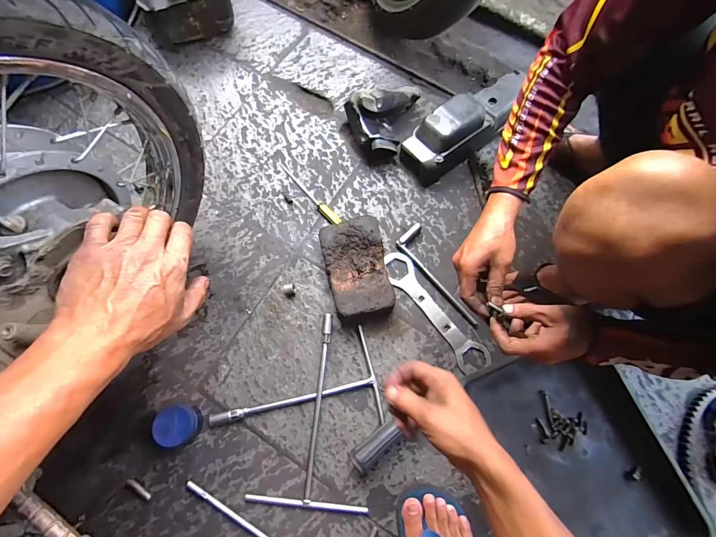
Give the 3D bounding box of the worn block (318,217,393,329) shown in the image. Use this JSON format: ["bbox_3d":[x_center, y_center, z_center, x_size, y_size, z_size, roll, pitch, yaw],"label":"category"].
[{"bbox_3d":[-0.003,0.005,0.636,0.114,0.059,0.185,-10,75,-3],"label":"worn block"}]

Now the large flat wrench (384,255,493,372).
[{"bbox_3d":[0.139,0.077,0.639,0.055,0.013,0.264,-36,78,-9],"label":"large flat wrench"}]

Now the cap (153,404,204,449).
[{"bbox_3d":[-0.293,0.255,0.566,0.057,0.053,0.059,0,75,0],"label":"cap"}]

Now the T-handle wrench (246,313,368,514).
[{"bbox_3d":[-0.067,0.234,0.584,0.185,0.030,0.306,6,75,2],"label":"T-handle wrench"}]

